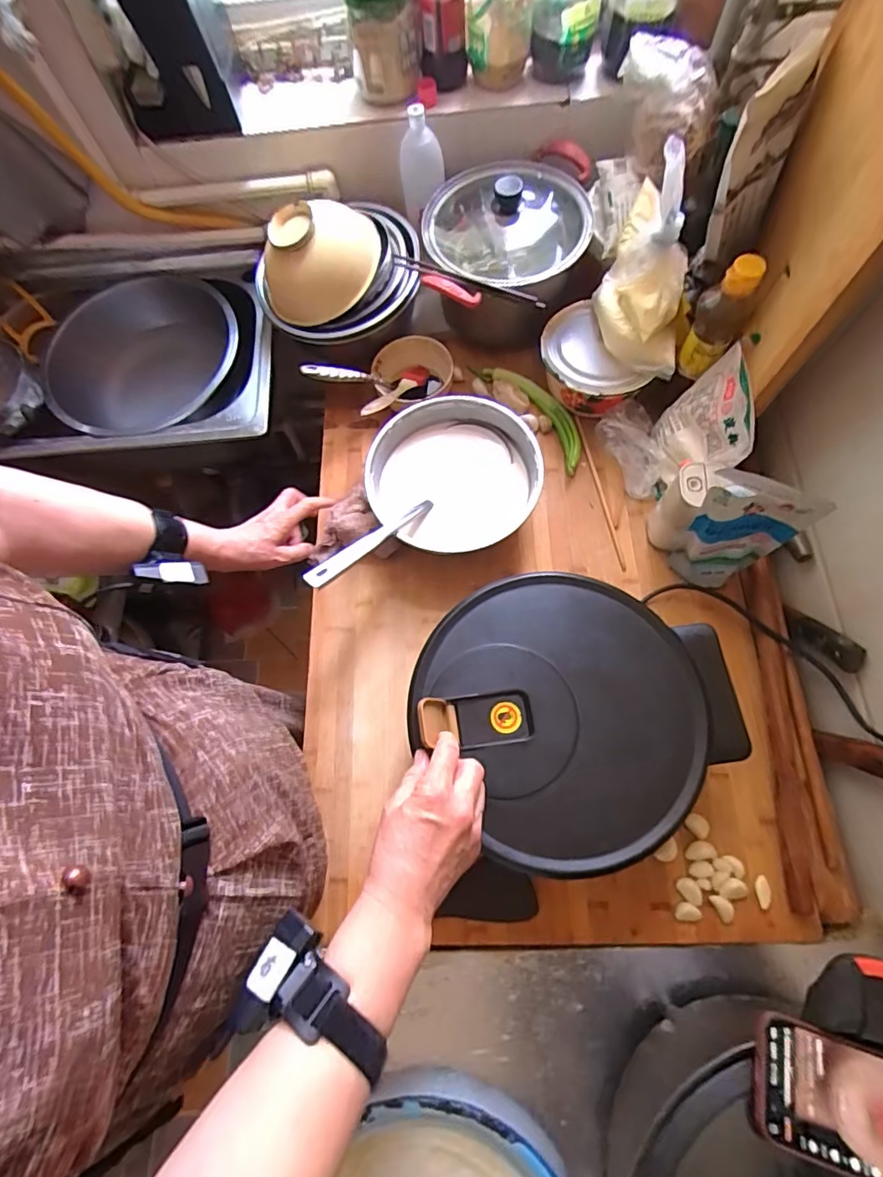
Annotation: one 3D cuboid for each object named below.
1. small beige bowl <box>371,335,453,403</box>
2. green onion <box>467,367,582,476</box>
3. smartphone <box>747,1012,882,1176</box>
[{"bbox_3d":[-0.036,-0.310,0.775,0.121,0.060,0.120,-1,71,2],"label":"small beige bowl"},{"bbox_3d":[0.148,-0.270,0.764,0.073,0.031,0.230,-33,73,-8],"label":"green onion"},{"bbox_3d":[0.314,0.379,0.366,0.165,0.013,0.079,16,73,8],"label":"smartphone"}]

